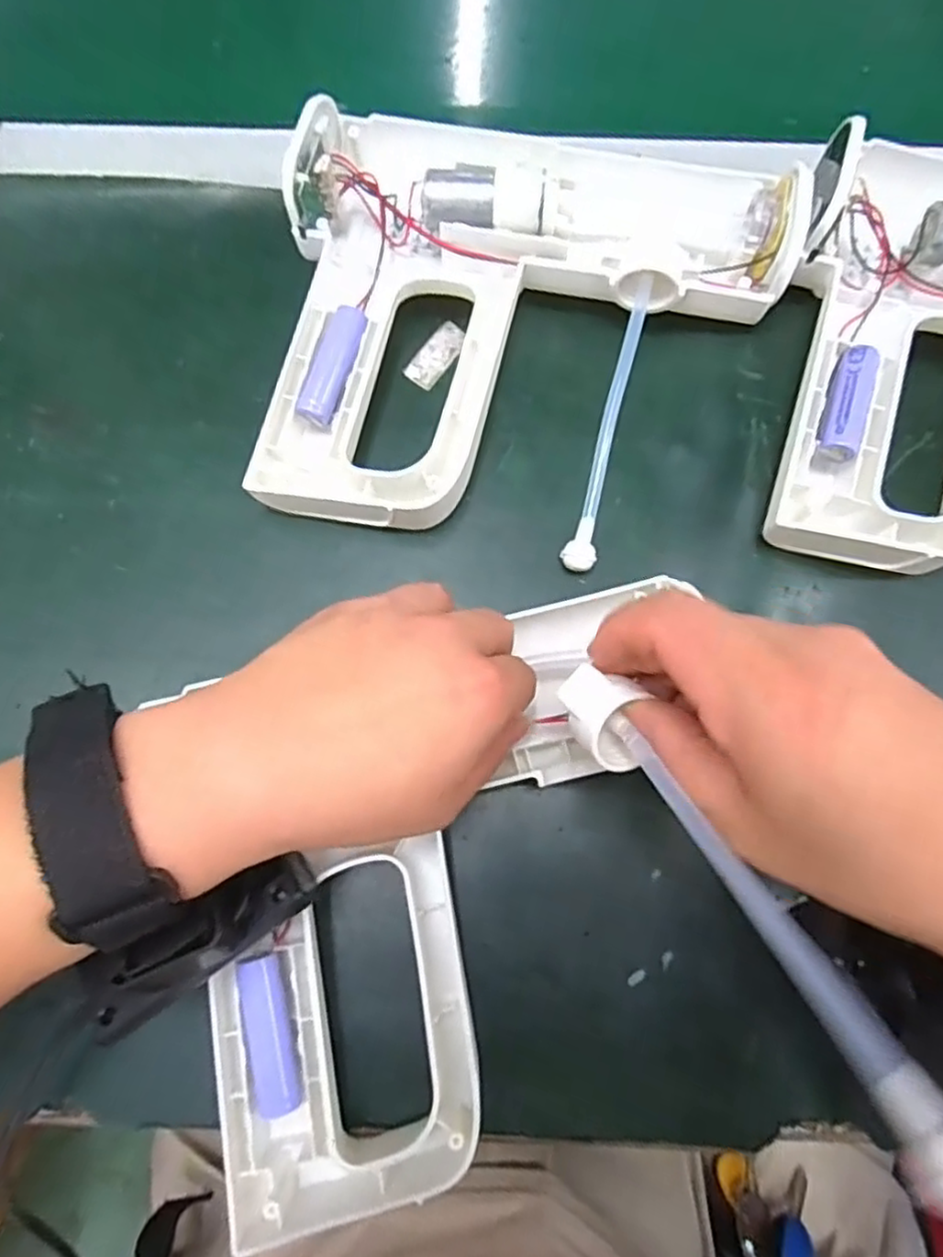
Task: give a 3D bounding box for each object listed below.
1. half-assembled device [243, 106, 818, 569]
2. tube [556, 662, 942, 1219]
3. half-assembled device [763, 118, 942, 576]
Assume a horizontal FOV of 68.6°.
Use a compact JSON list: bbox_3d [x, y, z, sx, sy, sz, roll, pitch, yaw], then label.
[{"bbox_3d":[0.024,-0.131,0.299,0.211,0.047,0.193,8,77,2],"label":"half-assembled device"},{"bbox_3d":[0.067,0.063,0.177,0.021,0.014,0.140,-30,50,-6],"label":"tube"},{"bbox_3d":[0.235,-0.107,0.290,0.214,0.052,0.191,13,78,3],"label":"half-assembled device"}]

